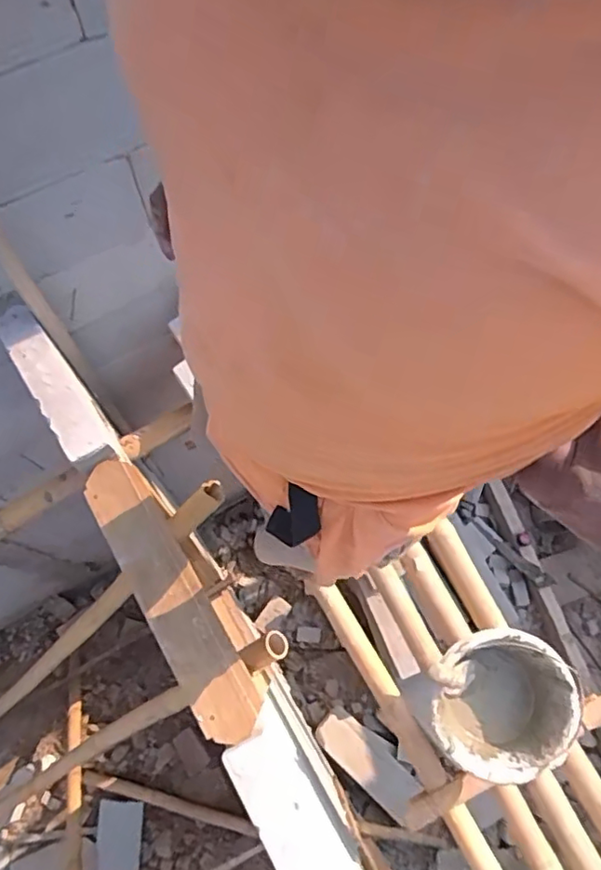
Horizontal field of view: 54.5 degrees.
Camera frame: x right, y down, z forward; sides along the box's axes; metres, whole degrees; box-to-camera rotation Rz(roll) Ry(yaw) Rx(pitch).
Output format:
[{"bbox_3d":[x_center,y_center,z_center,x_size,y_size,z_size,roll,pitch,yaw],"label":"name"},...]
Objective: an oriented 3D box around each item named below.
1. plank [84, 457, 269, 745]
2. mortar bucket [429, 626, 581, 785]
[{"bbox_3d":[-0.234,0.278,1.039,0.114,0.039,0.527,-31,74,-11],"label":"plank"},{"bbox_3d":[0.372,0.509,1.117,0.225,0.164,0.253,23,72,7],"label":"mortar bucket"}]

